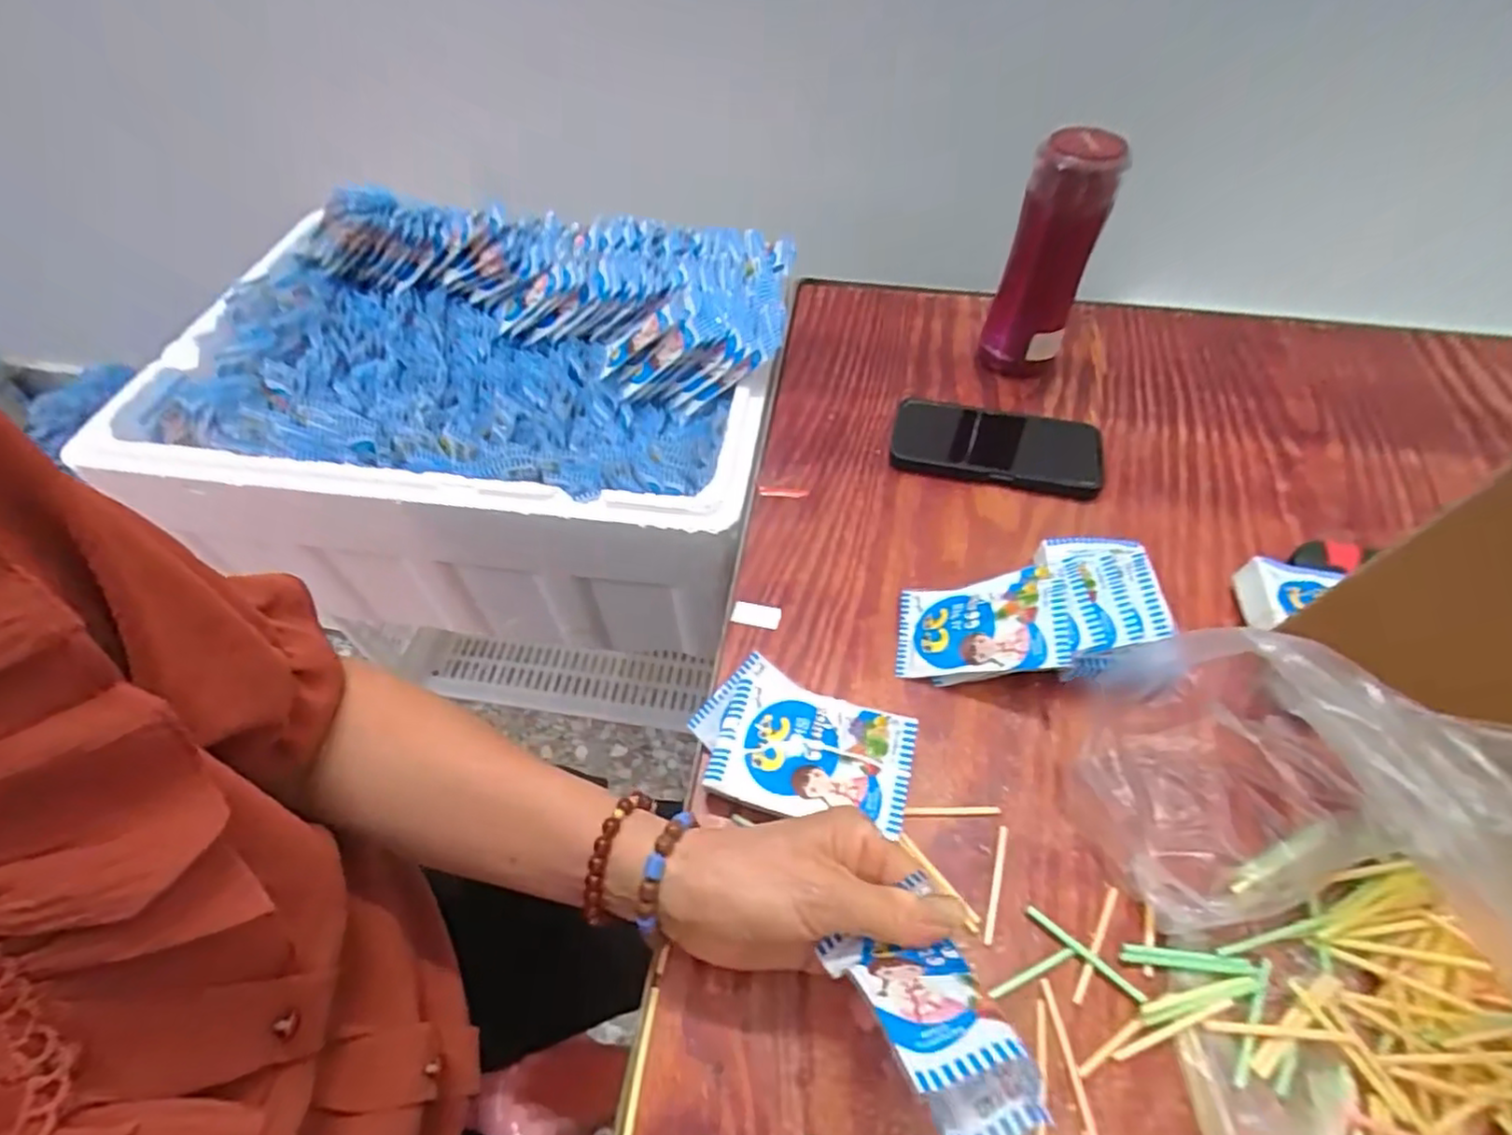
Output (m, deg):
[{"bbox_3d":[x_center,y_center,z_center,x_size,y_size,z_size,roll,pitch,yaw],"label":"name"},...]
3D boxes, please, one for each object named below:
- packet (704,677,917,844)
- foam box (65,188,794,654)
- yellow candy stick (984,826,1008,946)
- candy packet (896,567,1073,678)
[{"bbox_3d":[0.032,0.107,0.382,0.109,0.015,0.069,11,56,8],"label":"packet"},{"bbox_3d":[-0.259,-0.160,0.687,0.543,0.228,0.375,6,52,5],"label":"foam box"},{"bbox_3d":[0.128,0.168,0.353,0.005,0.004,0.061,17,54,13],"label":"yellow candy stick"},{"bbox_3d":[0.142,0.035,0.427,0.103,0.009,0.070,-10,50,30],"label":"candy packet"}]

